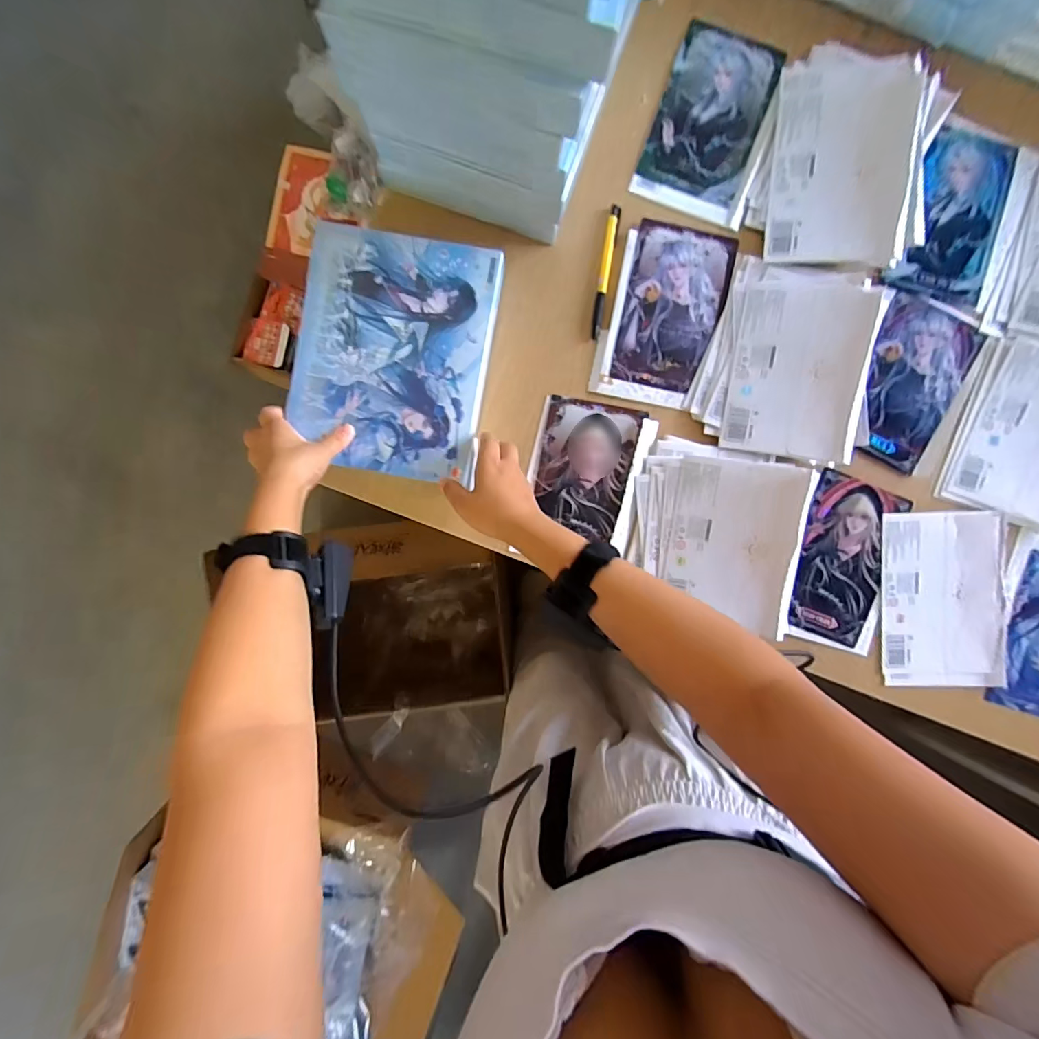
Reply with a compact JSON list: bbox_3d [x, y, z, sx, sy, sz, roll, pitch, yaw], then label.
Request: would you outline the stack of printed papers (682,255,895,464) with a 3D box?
[{"bbox_3d":[0.284,-0.163,0.491,0.164,0.040,0.199,21,92,-1],"label":"stack of printed papers"}]

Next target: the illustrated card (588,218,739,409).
[{"bbox_3d":[0.155,-0.221,0.515,0.115,0.006,0.190,14,92,-2],"label":"illustrated card"}]

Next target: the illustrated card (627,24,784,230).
[{"bbox_3d":[0.202,-0.423,0.509,0.112,0.004,0.190,19,92,2],"label":"illustrated card"}]

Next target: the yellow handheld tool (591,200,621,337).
[{"bbox_3d":[0.091,-0.266,0.512,0.014,0.008,0.141,11,92,0],"label":"yellow handheld tool"}]

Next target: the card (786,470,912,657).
[{"bbox_3d":[0.351,0.048,0.518,0.102,0.008,0.178,15,92,0],"label":"card"}]

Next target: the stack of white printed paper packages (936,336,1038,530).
[{"bbox_3d":[0.546,-0.086,0.499,0.147,0.031,0.178,22,92,-1],"label":"stack of white printed paper packages"}]

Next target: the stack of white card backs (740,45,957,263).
[{"bbox_3d":[0.335,-0.371,0.483,0.167,0.045,0.228,15,92,0],"label":"stack of white card backs"}]

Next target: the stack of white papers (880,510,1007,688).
[{"bbox_3d":[0.456,0.088,0.513,0.127,0.009,0.188,-1,94,5],"label":"stack of white papers"}]

